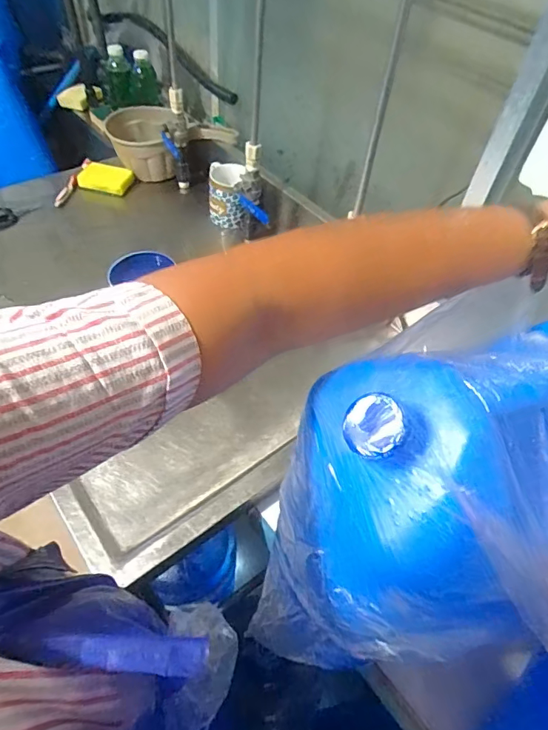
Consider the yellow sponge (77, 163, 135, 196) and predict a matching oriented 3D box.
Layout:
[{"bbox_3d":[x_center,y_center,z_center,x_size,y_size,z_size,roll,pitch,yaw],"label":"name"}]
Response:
[{"bbox_3d":[-0.378,-0.417,1.052,0.105,0.031,0.073,10,51,2],"label":"yellow sponge"}]

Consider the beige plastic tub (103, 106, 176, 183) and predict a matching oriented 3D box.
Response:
[{"bbox_3d":[-0.300,-0.500,1.064,0.142,0.129,0.171,-12,53,-16],"label":"beige plastic tub"}]

